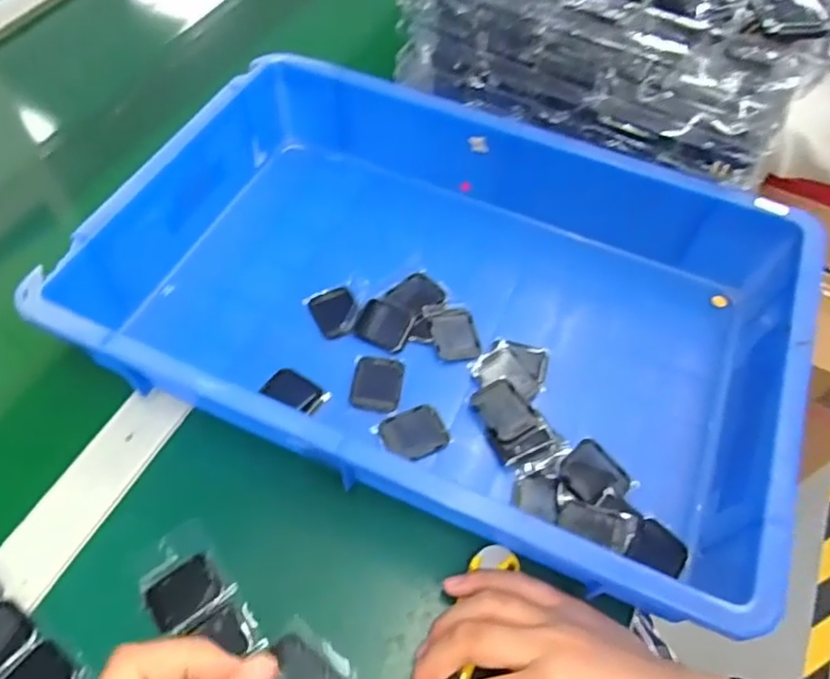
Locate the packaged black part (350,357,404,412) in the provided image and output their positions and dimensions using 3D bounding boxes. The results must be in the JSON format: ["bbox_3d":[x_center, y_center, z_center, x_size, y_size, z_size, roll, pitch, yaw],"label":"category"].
[{"bbox_3d":[-0.025,0.029,0.424,0.032,0.004,0.038,7,57,3],"label":"packaged black part"}]

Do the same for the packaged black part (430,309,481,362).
[{"bbox_3d":[0.029,-0.003,0.448,0.032,0.006,0.041,-6,57,-6],"label":"packaged black part"}]

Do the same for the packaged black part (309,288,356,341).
[{"bbox_3d":[-0.057,-0.019,0.457,0.031,0.007,0.036,-20,59,-14],"label":"packaged black part"}]

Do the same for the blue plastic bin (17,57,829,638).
[{"bbox_3d":[0.026,-0.043,0.438,0.430,0.080,0.317,21,58,12],"label":"blue plastic bin"}]

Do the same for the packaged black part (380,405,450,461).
[{"bbox_3d":[0.000,0.059,0.402,0.040,0.006,0.036,-23,60,-16],"label":"packaged black part"}]

